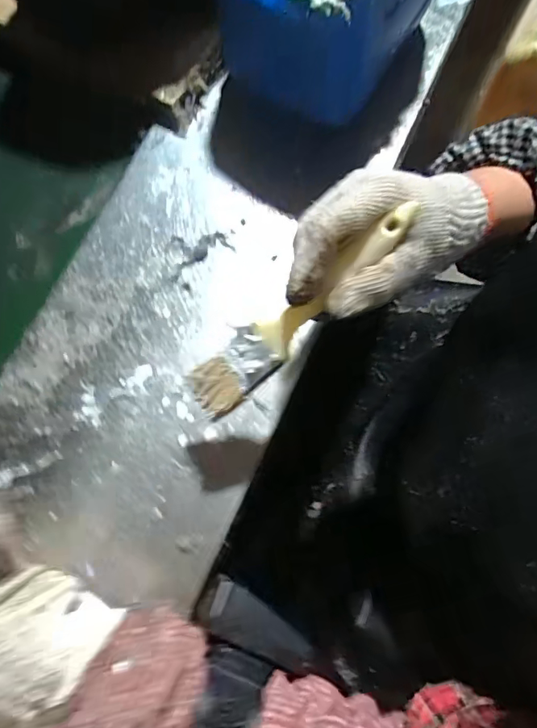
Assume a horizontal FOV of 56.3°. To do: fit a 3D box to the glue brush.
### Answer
[{"bbox_3d":[0.015,-0.029,0.308,0.173,0.010,0.033,-42,77,19],"label":"glue brush"}]

